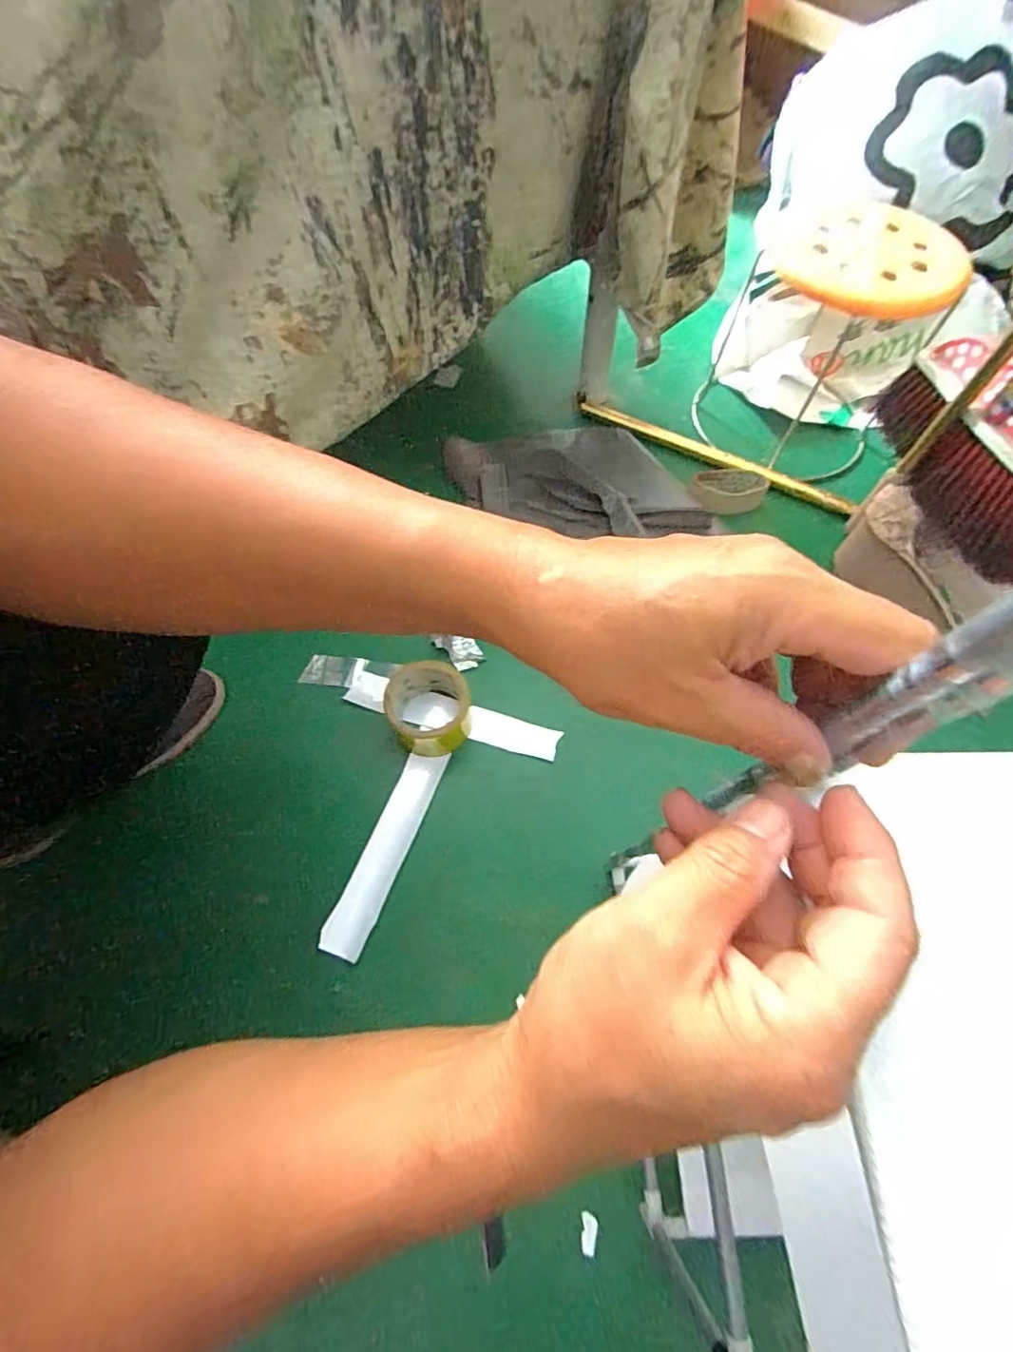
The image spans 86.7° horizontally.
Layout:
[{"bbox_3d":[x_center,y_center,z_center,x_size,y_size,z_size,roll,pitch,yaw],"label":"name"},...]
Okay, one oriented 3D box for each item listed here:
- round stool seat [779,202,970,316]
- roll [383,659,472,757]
[{"bbox_3d":[0.452,-0.525,0.667,0.216,0.042,0.208,-6,64,-4],"label":"round stool seat"},{"bbox_3d":[-0.088,0.039,0.609,0.091,0.061,0.096,0,64,0],"label":"roll"}]

